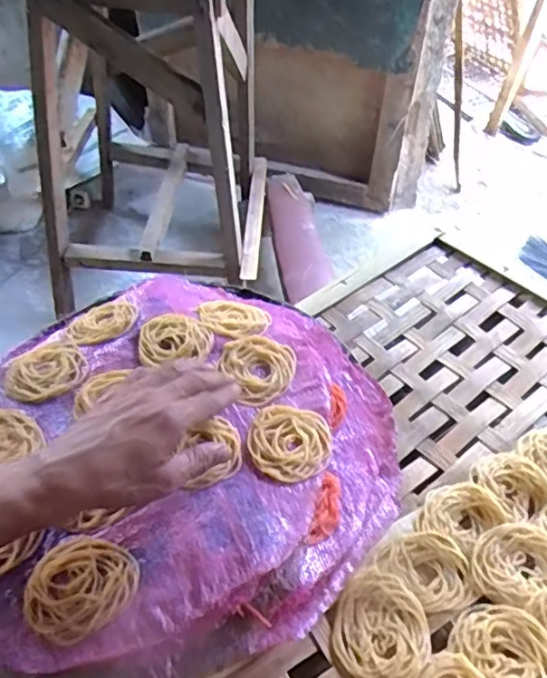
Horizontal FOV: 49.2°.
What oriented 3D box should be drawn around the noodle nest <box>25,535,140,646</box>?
[{"bbox_3d":[-0.135,0.174,0.417,0.071,0.015,0.068,1,45,-1],"label":"noodle nest"}]

